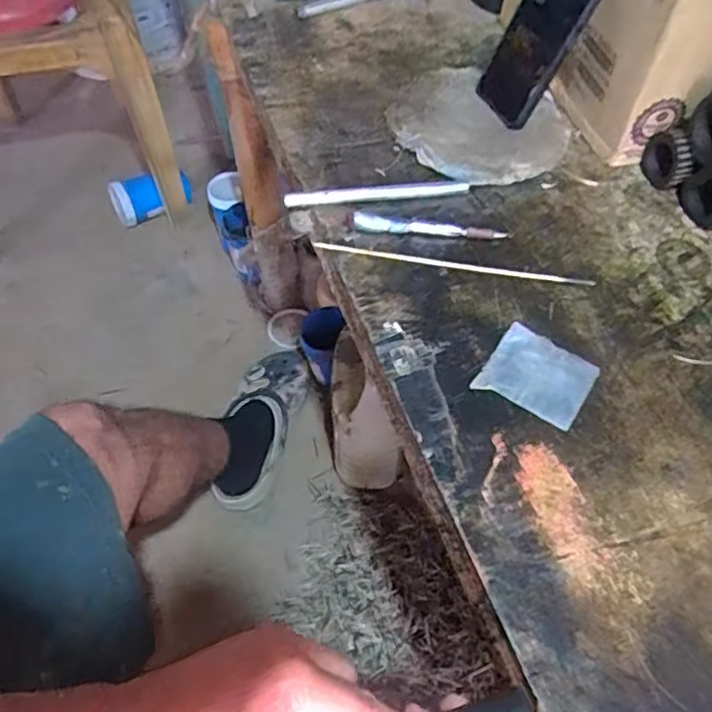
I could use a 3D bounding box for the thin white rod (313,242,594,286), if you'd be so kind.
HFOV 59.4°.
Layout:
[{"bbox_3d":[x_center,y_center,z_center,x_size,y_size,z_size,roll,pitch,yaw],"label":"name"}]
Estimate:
[{"bbox_3d":[0.078,-0.075,0.509,0.227,0.007,0.010,9,54,3],"label":"thin white rod"}]

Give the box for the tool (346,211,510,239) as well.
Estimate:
[{"bbox_3d":[0.058,-0.106,0.519,0.131,0.015,0.017,7,54,1],"label":"tool"}]

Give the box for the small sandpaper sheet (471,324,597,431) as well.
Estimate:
[{"bbox_3d":[0.130,0.012,0.444,0.071,0.012,0.059,28,57,15],"label":"small sandpaper sheet"}]

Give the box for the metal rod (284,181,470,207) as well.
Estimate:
[{"bbox_3d":[0.019,-0.143,0.547,0.159,0.012,0.014,-5,55,-8],"label":"metal rod"}]

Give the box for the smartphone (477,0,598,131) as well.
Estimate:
[{"bbox_3d":[0.164,-0.291,0.555,0.016,0.158,0.072,0,48,-36],"label":"smartphone"}]

